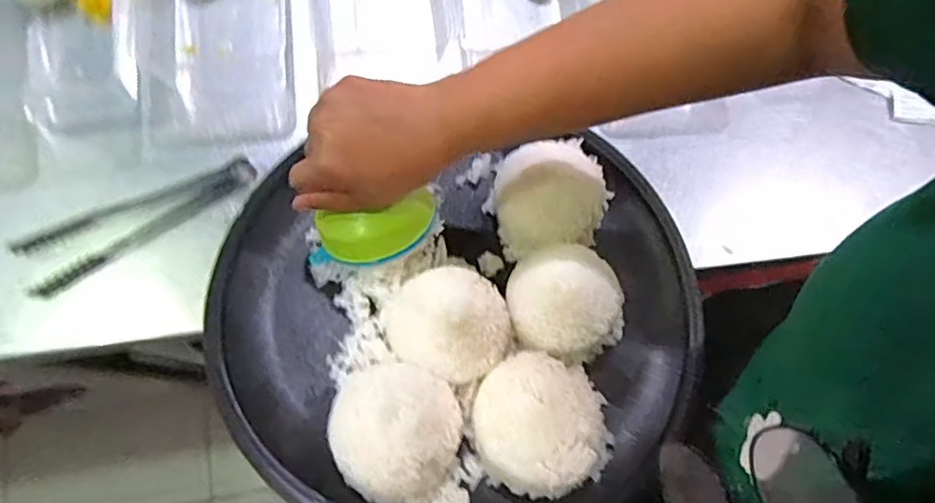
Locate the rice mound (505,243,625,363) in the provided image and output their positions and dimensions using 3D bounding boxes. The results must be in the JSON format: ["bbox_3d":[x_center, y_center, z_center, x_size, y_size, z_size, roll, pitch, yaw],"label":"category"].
[{"bbox_3d":[0.070,0.037,0.418,0.078,0.053,0.081,0,78,1],"label":"rice mound"}]

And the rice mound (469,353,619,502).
[{"bbox_3d":[0.048,0.110,0.382,0.089,0.054,0.086,0,78,1],"label":"rice mound"}]

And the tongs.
[{"bbox_3d":[-0.256,-0.030,0.460,0.182,0.017,0.043,-31,79,-5],"label":"tongs"}]

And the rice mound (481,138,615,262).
[{"bbox_3d":[0.067,-0.043,0.447,0.100,0.055,0.086,-23,79,-4],"label":"rice mound"}]

